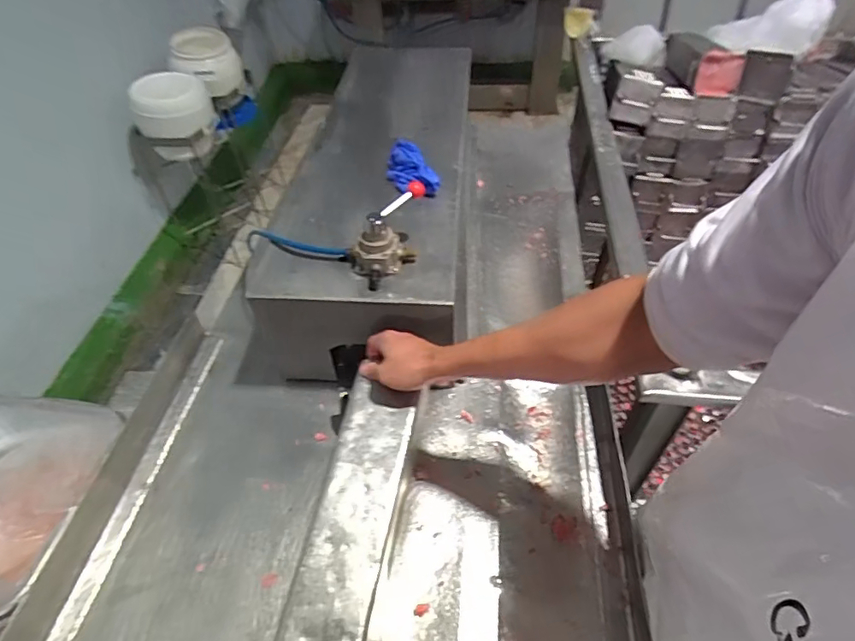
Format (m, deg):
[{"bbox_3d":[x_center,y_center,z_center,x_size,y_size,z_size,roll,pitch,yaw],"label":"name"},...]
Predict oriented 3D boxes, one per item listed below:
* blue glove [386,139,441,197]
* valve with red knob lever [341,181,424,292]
[{"bbox_3d":[-0.031,-0.258,0.865,0.063,0.041,0.131,-24,50,-16],"label":"blue glove"},{"bbox_3d":[-0.055,-0.129,0.733,0.132,0.098,0.082,-34,54,-24],"label":"valve with red knob lever"}]

